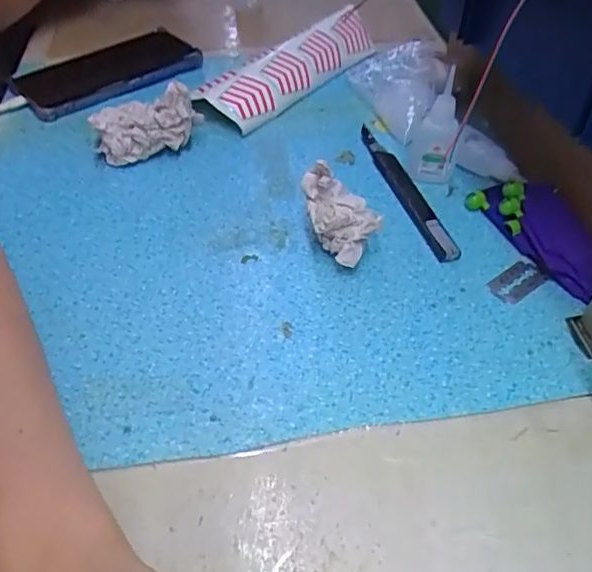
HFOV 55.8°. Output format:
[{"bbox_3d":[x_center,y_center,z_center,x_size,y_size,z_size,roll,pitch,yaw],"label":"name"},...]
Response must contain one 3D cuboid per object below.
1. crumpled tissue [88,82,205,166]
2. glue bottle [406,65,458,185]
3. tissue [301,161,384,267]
[{"bbox_3d":[-0.118,-0.128,0.444,0.081,0.046,0.033,-6,48,-8],"label":"crumpled tissue"},{"bbox_3d":[0.106,-0.118,0.424,0.034,0.081,0.030,11,48,8],"label":"glue bottle"},{"bbox_3d":[0.024,-0.043,0.360,0.052,0.056,0.032,24,51,19],"label":"tissue"}]

